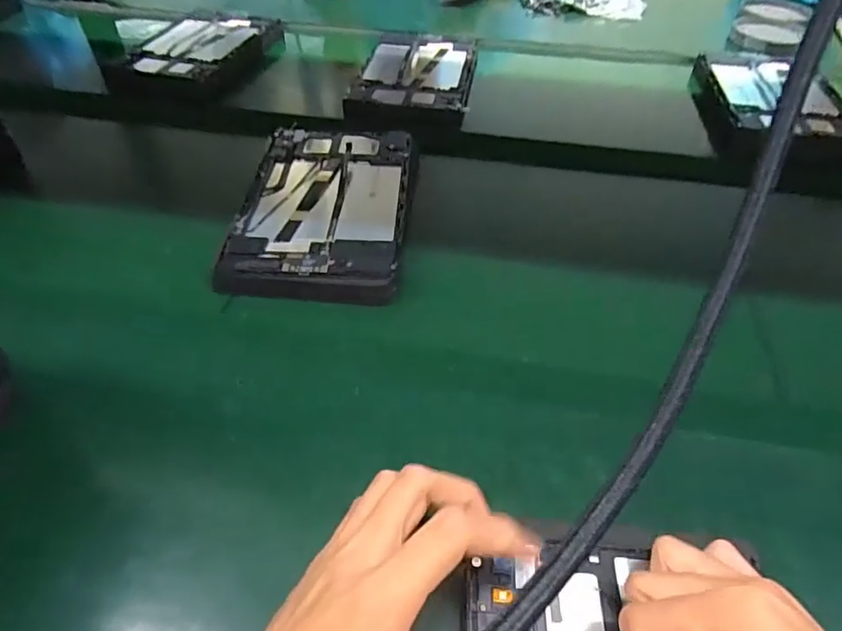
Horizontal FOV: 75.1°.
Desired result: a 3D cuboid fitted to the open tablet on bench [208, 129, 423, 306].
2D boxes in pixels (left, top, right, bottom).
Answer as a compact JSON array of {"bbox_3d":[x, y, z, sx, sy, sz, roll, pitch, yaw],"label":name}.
[{"bbox_3d":[-0.091,-0.106,0.536,0.154,0.034,0.257,3,44,2],"label":"open tablet on bench"}]

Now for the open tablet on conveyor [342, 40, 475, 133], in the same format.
[{"bbox_3d":[-0.007,-0.333,0.764,0.155,0.038,0.236,6,45,5],"label":"open tablet on conveyor"}]

